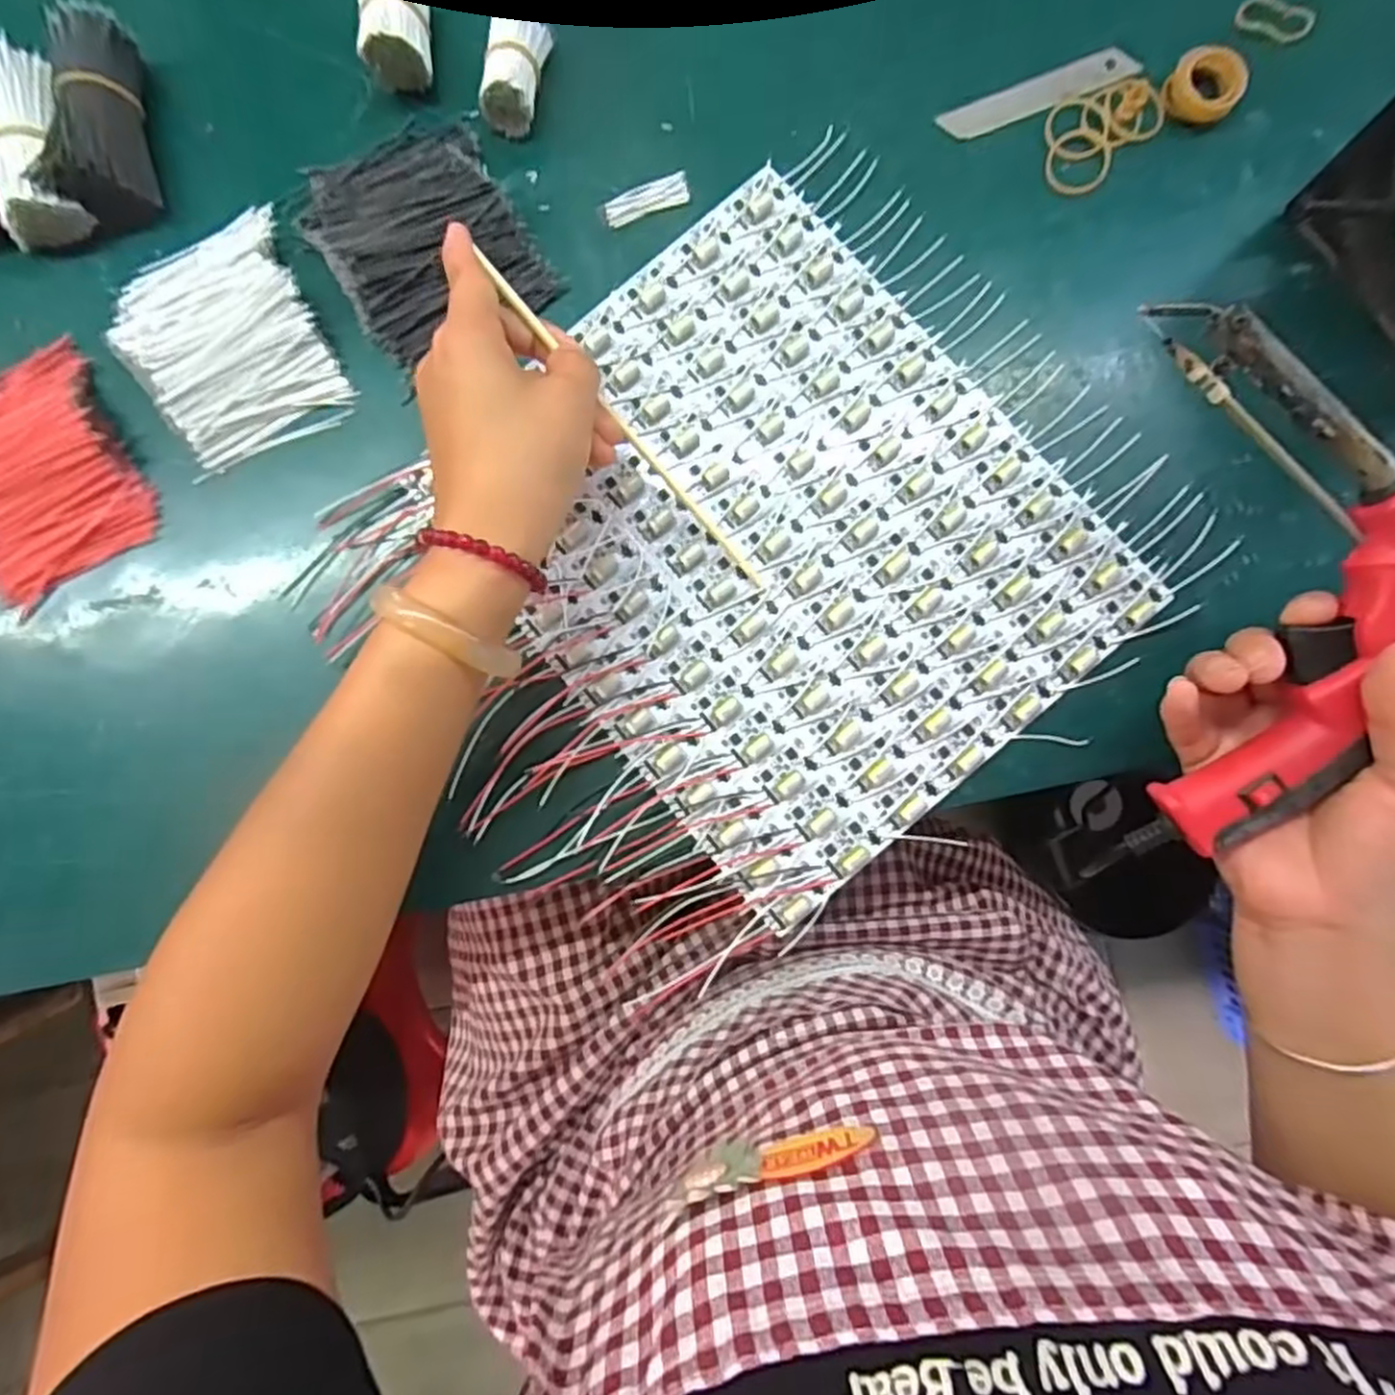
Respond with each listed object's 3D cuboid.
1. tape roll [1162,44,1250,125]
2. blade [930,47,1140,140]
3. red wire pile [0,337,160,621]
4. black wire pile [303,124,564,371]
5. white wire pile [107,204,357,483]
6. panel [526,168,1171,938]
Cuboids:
[{"bbox_3d":[0.248,-0.299,0.364,0.036,0.012,0.030,30,86,-4],"label":"tape roll"},{"bbox_3d":[0.170,-0.302,0.373,0.098,0.004,0.019,-20,91,-6],"label":"blade"},{"bbox_3d":[-0.334,-0.112,0.372,0.090,0.022,0.108,-31,92,-6],"label":"red wire pile"},{"bbox_3d":[-0.138,-0.234,0.376,0.093,0.016,0.114,-30,92,-6],"label":"black wire pile"},{"bbox_3d":[-0.234,-0.178,0.369,0.088,0.019,0.112,-26,91,-6],"label":"white wire pile"},{"bbox_3d":[0.039,-0.076,0.357,0.242,0.010,0.280,-41,87,-1],"label":"panel"}]

